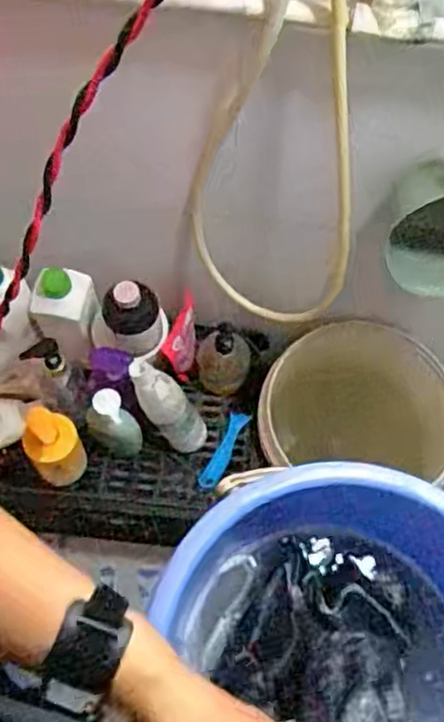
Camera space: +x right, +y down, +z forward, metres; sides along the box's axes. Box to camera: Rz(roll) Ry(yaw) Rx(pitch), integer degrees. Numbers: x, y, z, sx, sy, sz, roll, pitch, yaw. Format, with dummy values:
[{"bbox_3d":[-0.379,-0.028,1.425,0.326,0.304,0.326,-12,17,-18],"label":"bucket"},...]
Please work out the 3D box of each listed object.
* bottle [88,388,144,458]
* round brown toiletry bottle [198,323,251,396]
[{"bbox_3d":[-0.165,0.098,1.001,0.086,0.180,0.046,32,68,12],"label":"bottle"},{"bbox_3d":[0.000,0.005,1.052,0.075,0.142,0.066,-25,68,-13],"label":"round brown toiletry bottle"}]

